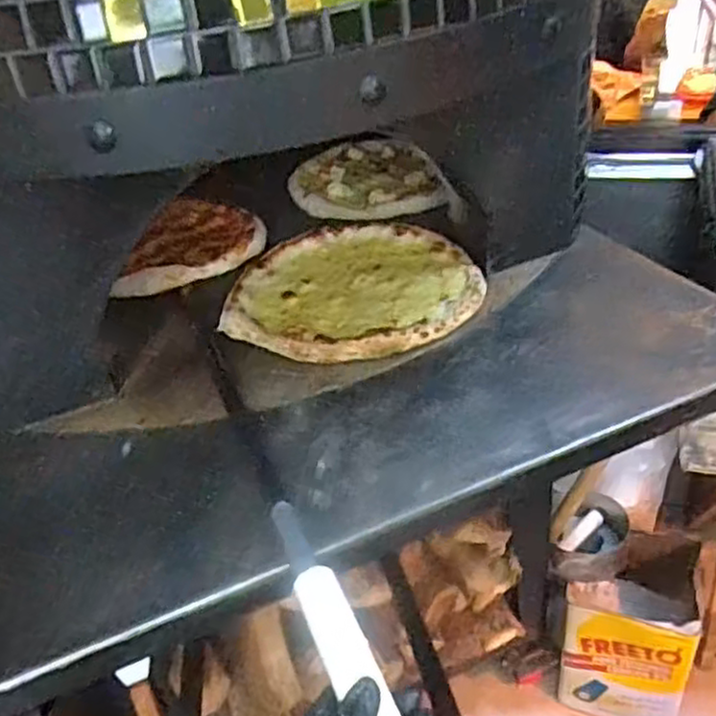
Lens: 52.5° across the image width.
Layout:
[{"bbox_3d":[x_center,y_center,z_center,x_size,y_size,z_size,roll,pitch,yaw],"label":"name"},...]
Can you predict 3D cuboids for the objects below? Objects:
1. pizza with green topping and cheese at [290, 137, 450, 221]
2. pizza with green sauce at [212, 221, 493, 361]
[{"bbox_3d":[0.008,-0.296,1.183,0.231,0.027,0.280,-12,35,-8],"label":"pizza with green topping and cheese"},{"bbox_3d":[-0.004,-0.089,0.887,0.295,0.024,0.291,-5,34,3],"label":"pizza with green sauce"}]

